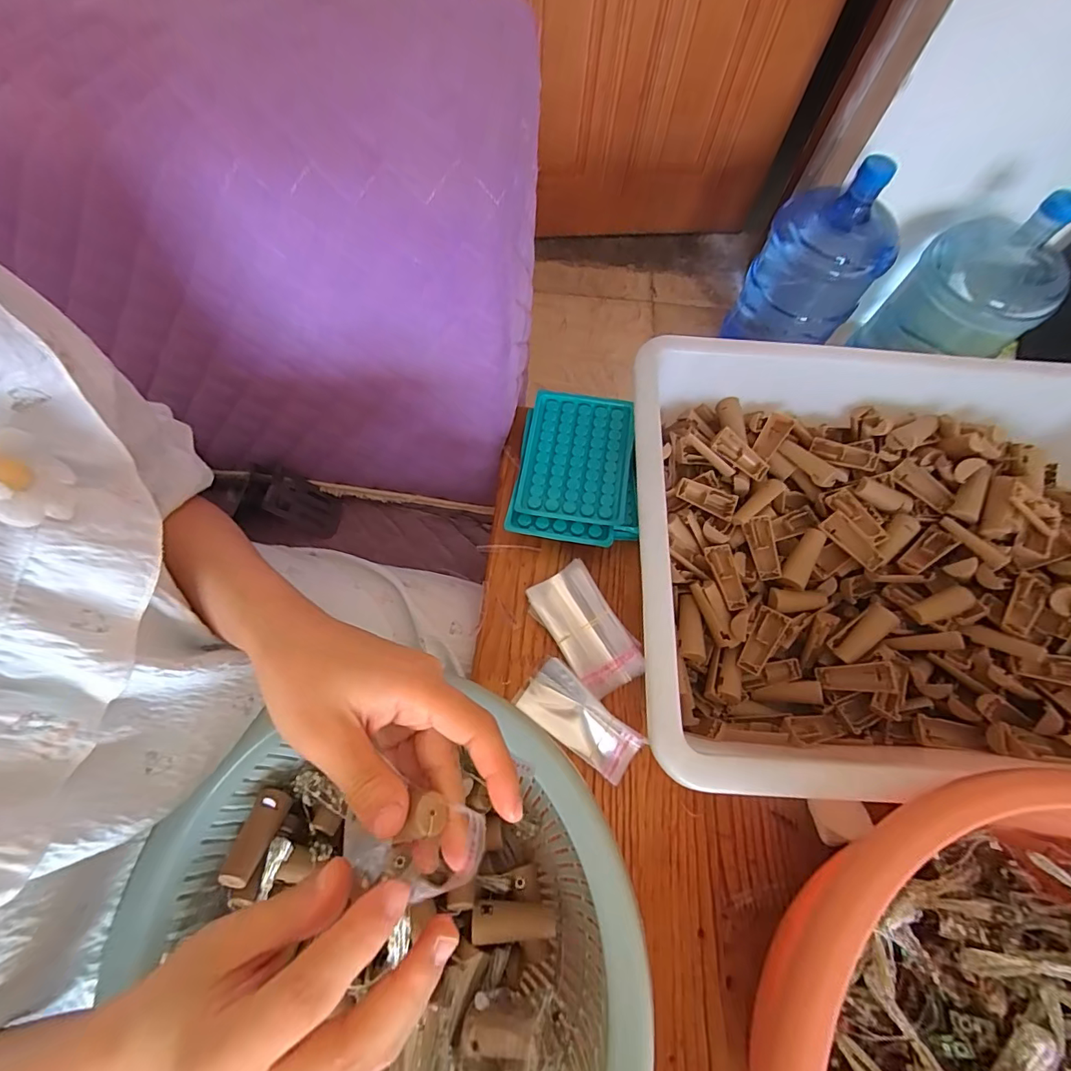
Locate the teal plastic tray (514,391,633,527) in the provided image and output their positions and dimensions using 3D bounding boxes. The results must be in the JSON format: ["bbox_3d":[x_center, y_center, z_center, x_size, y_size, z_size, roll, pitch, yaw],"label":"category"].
[{"bbox_3d":[0.038,-0.072,0.442,0.095,0.012,0.127,10,68,1],"label":"teal plastic tray"}]

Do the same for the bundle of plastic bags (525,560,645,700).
[{"bbox_3d":[0.042,0.077,0.403,0.056,0.019,0.105,-33,73,-14],"label":"bundle of plastic bags"}]

